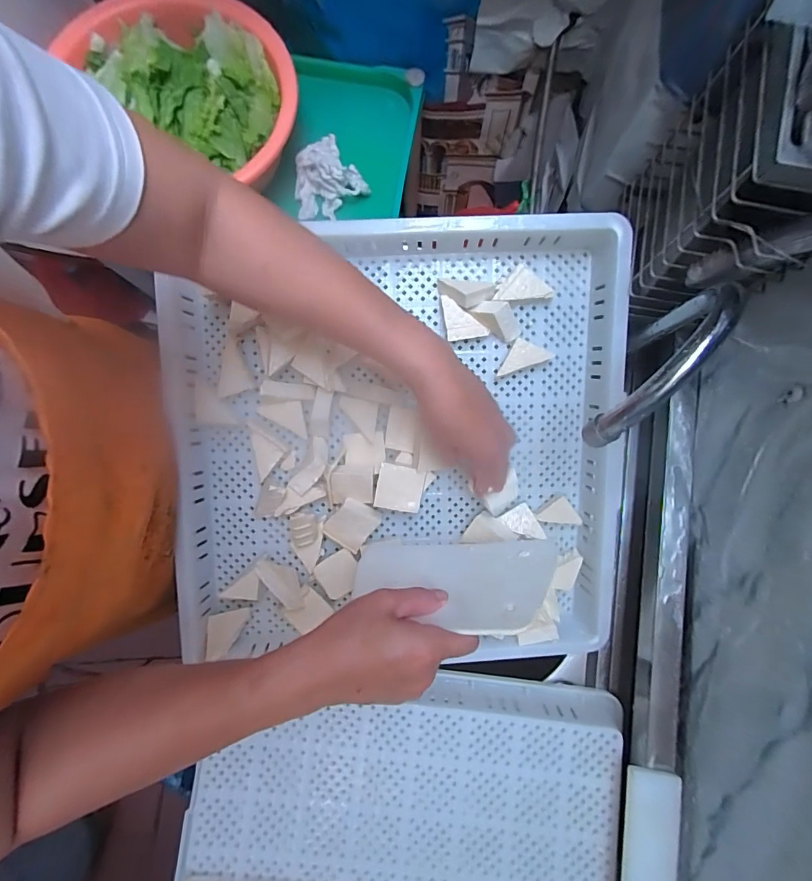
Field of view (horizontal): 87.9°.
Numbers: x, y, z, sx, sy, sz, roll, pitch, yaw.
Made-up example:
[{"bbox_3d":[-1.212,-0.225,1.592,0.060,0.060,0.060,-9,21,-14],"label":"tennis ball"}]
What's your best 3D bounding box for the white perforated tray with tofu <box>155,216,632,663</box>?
[{"bbox_3d":[-0.005,0.012,0.461,0.481,0.065,0.462,-2,96,-2],"label":"white perforated tray with tofu"}]

